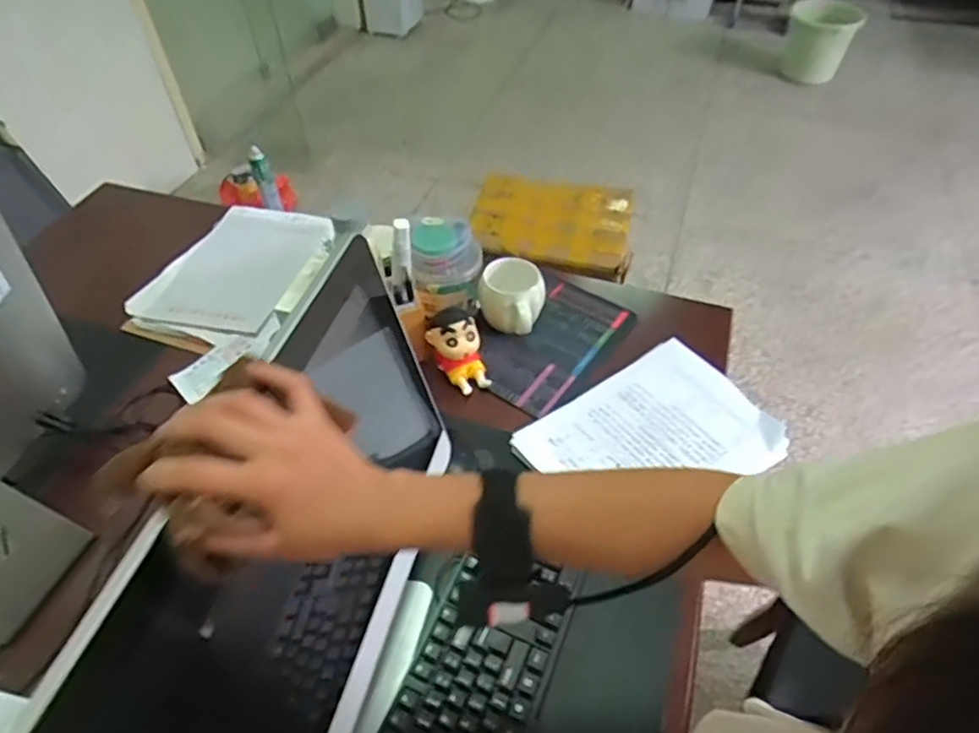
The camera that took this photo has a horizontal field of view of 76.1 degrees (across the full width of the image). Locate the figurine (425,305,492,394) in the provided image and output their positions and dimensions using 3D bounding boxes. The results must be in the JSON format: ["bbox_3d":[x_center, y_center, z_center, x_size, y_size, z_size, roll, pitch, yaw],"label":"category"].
[{"bbox_3d":[-0.039,-0.015,0.846,0.067,0.094,0.070,-17,50,-14],"label":"figurine"}]

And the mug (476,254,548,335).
[{"bbox_3d":[0.042,-0.102,0.912,0.098,0.098,0.075,31,56,25],"label":"mug"}]

